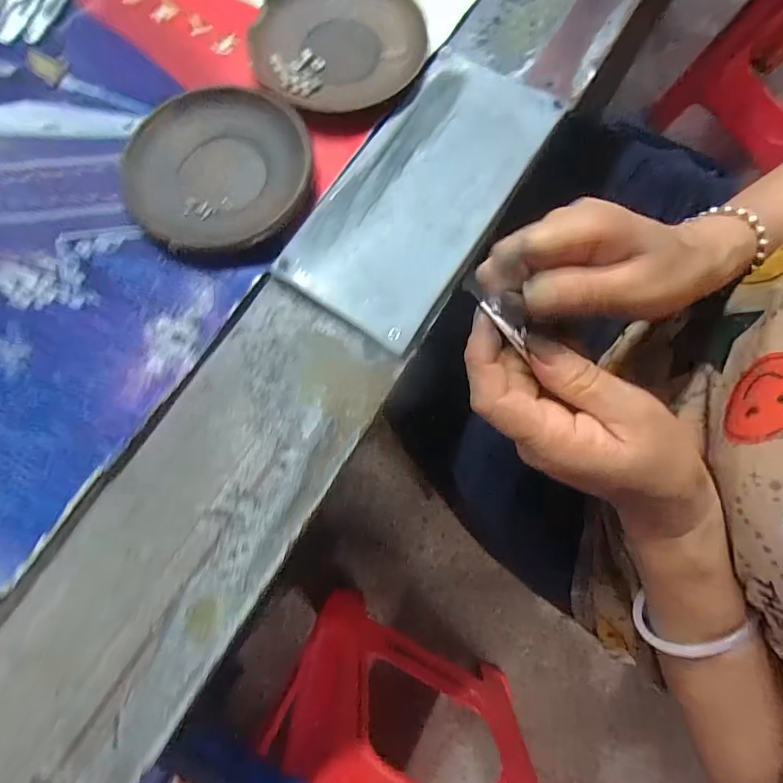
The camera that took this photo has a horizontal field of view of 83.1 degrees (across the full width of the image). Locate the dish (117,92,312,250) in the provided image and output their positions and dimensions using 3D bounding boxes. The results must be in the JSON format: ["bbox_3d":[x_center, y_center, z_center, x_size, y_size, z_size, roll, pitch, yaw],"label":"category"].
[{"bbox_3d":[-0.107,-0.136,0.273,0.113,0.014,0.107,0,77,1],"label":"dish"}]

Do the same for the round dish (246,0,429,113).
[{"bbox_3d":[-0.035,-0.235,0.295,0.115,0.012,0.113,0,77,1],"label":"round dish"}]

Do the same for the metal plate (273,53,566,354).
[{"bbox_3d":[0.021,-0.128,0.274,0.094,0.010,0.195,32,79,8],"label":"metal plate"}]

